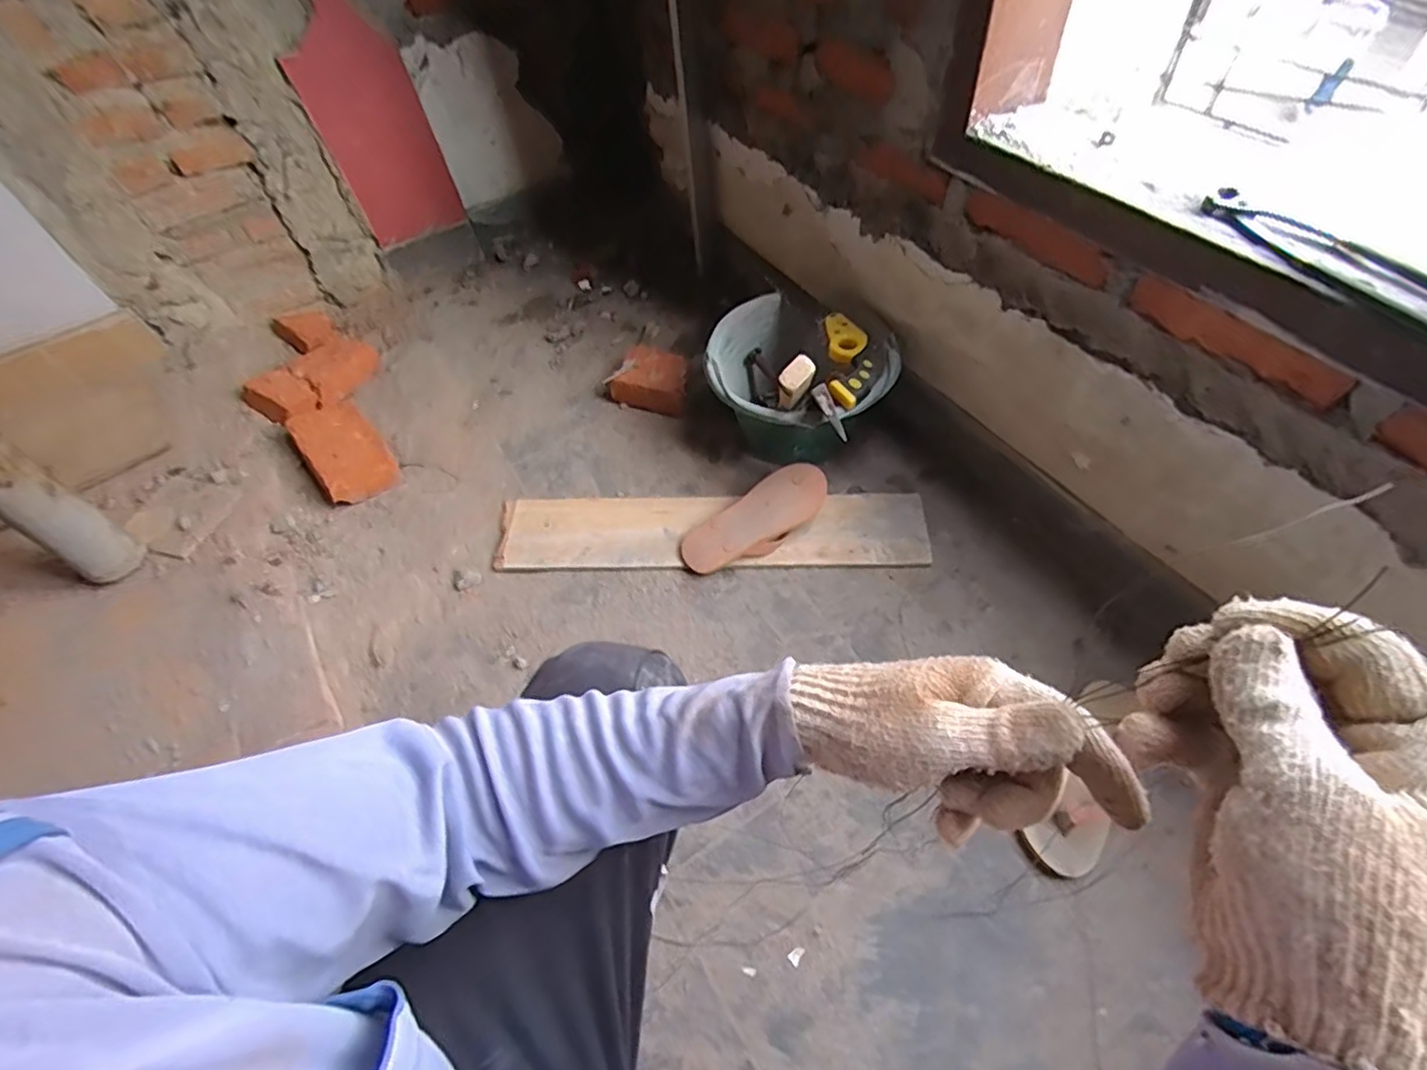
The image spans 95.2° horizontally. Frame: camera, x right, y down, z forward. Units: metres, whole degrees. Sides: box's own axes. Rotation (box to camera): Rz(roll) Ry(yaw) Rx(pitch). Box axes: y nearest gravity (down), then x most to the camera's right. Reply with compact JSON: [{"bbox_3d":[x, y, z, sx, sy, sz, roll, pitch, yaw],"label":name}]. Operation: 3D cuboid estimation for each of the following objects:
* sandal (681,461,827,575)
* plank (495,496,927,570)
[{"bbox_3d":[0.060,-0.020,0.914,0.219,0.033,0.087,-33,56,-2],"label":"sandal"},{"bbox_3d":[-0.007,-0.010,0.937,0.605,0.023,0.123,0,53,5],"label":"plank"}]

